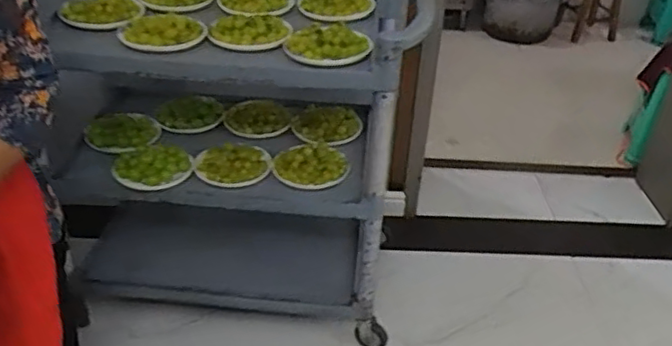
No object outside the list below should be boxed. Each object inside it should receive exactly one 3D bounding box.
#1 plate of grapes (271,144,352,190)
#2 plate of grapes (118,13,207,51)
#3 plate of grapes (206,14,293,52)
[{"bbox_3d":[-0.064,-0.015,1.658,0.196,0.064,0.142,-2,24,-7],"label":"plate of grapes"},{"bbox_3d":[-0.406,-0.335,1.512,0.183,0.055,0.198,-7,25,-17],"label":"plate of grapes"},{"bbox_3d":[-0.194,-0.334,1.496,0.168,0.030,0.159,5,43,-5],"label":"plate of grapes"}]

